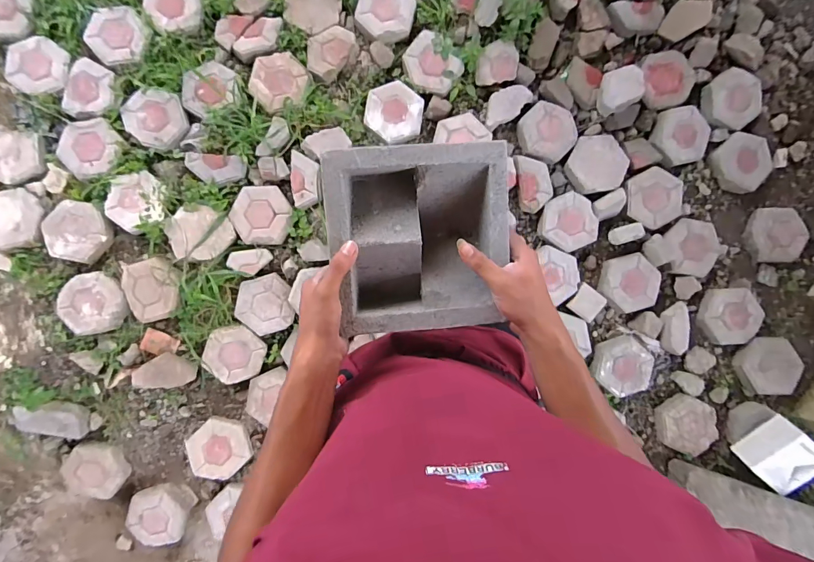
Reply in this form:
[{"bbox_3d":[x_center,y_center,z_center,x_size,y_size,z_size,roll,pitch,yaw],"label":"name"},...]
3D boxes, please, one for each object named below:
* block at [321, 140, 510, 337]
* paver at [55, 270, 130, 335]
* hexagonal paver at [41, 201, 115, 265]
[{"bbox_3d":[0.014,-0.044,0.464,0.192,0.084,0.196,-5,92,-3],"label":"block"},{"bbox_3d":[-1.061,0.078,1.359,0.215,0.036,0.211,-12,91,-1],"label":"paver"},{"bbox_3d":[-1.119,-0.168,1.359,0.220,0.041,0.193,14,91,-3],"label":"hexagonal paver"}]

